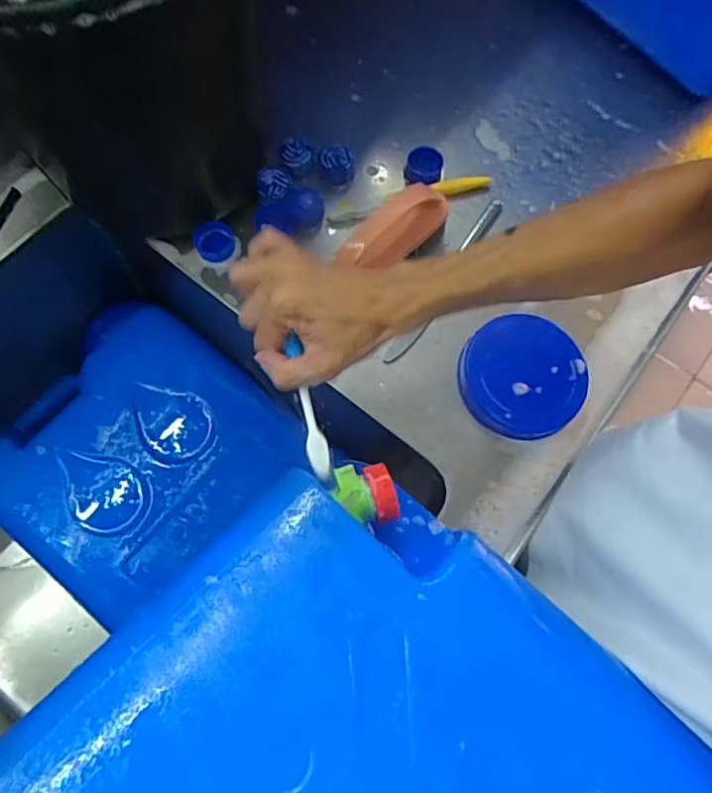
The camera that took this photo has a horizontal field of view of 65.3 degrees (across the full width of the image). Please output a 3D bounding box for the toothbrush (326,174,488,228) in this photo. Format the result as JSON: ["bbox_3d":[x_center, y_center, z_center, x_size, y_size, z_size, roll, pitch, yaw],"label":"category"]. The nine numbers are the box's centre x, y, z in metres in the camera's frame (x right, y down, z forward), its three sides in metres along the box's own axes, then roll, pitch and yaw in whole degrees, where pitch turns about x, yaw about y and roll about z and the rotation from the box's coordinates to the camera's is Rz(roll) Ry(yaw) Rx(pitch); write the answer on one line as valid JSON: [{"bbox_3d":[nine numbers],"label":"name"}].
[{"bbox_3d":[0.058,-0.219,0.606,0.187,0.015,0.022,-18,72,-8],"label":"toothbrush"}]

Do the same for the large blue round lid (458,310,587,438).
[{"bbox_3d":[0.161,-0.019,0.538,0.116,0.034,0.113,1,70,-2],"label":"large blue round lid"}]

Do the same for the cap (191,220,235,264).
[{"bbox_3d":[-0.150,-0.165,0.584,0.041,0.012,0.051,-16,72,-7],"label":"cap"}]

